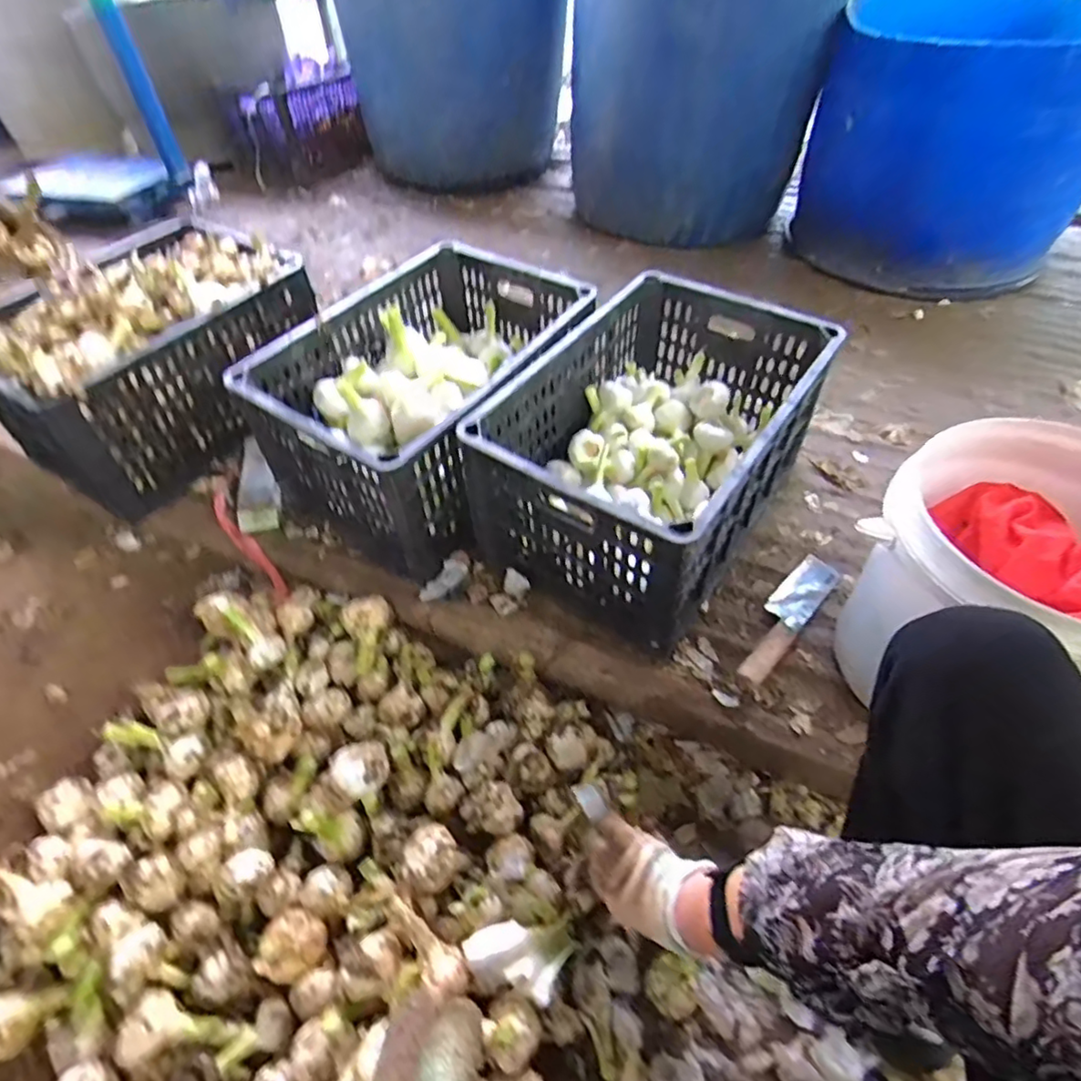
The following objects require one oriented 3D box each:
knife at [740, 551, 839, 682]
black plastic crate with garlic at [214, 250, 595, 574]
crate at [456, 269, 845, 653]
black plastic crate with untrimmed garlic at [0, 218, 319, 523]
[{"bbox_3d":[0.330,0.093,0.813,0.058,0.035,0.264,33,57,28],"label":"knife"},{"bbox_3d":[-0.156,-0.214,0.939,0.346,0.250,0.476,28,55,25],"label":"black plastic crate with garlic"},{"bbox_3d":[0.165,-0.128,0.867,0.309,0.259,0.499,26,55,24],"label":"crate"},{"bbox_3d":[-0.635,-0.305,1.024,0.288,0.255,0.455,24,54,22],"label":"black plastic crate with untrimmed garlic"}]

